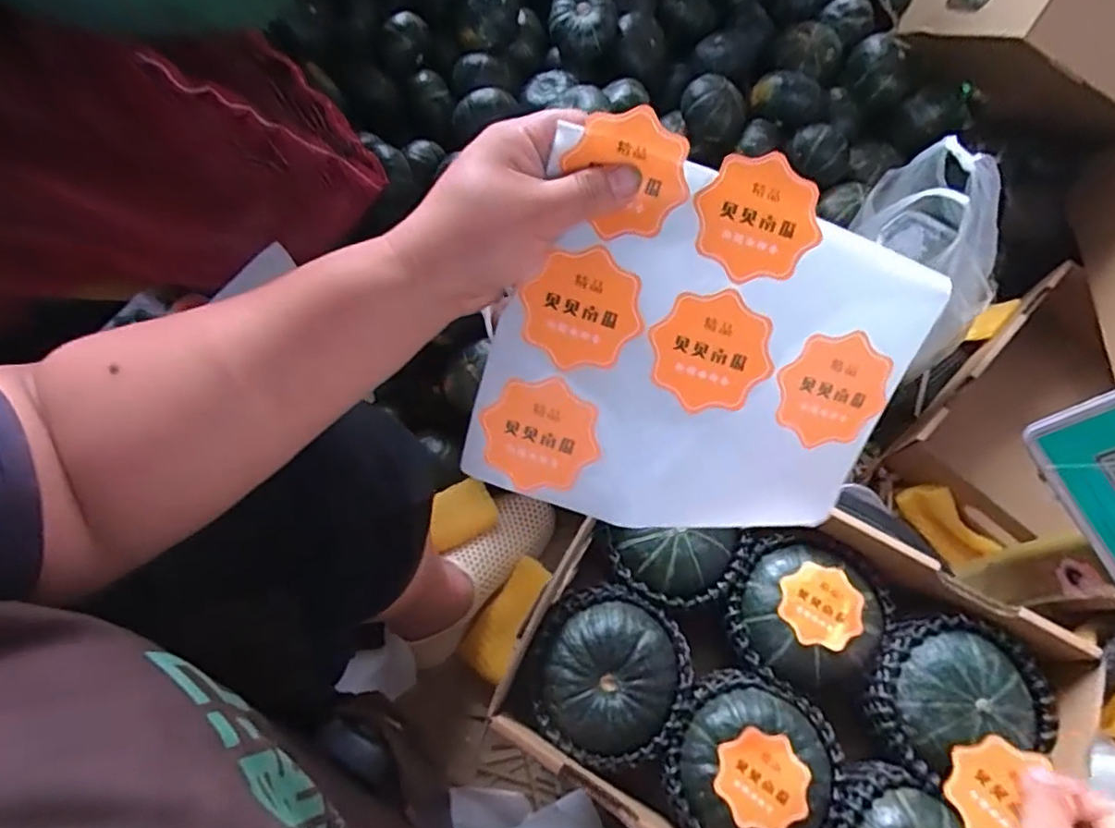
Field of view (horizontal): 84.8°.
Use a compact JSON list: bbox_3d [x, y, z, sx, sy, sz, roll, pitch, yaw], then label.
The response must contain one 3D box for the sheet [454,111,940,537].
[{"bbox_3d":[0.072,-0.028,0.310,0.197,0.019,0.185,19,99,-4],"label":"sheet"}]

